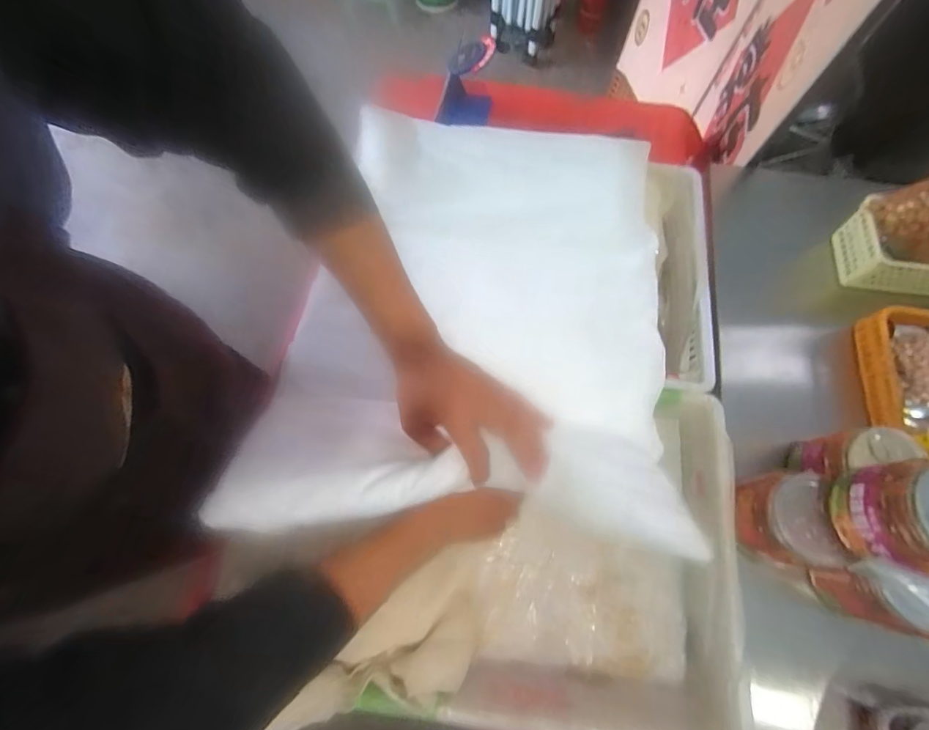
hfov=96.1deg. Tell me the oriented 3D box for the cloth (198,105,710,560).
[{"bbox_3d":[0.032,-0.088,0.603,0.484,0.293,0.641,7,71,3],"label":"cloth"}]

